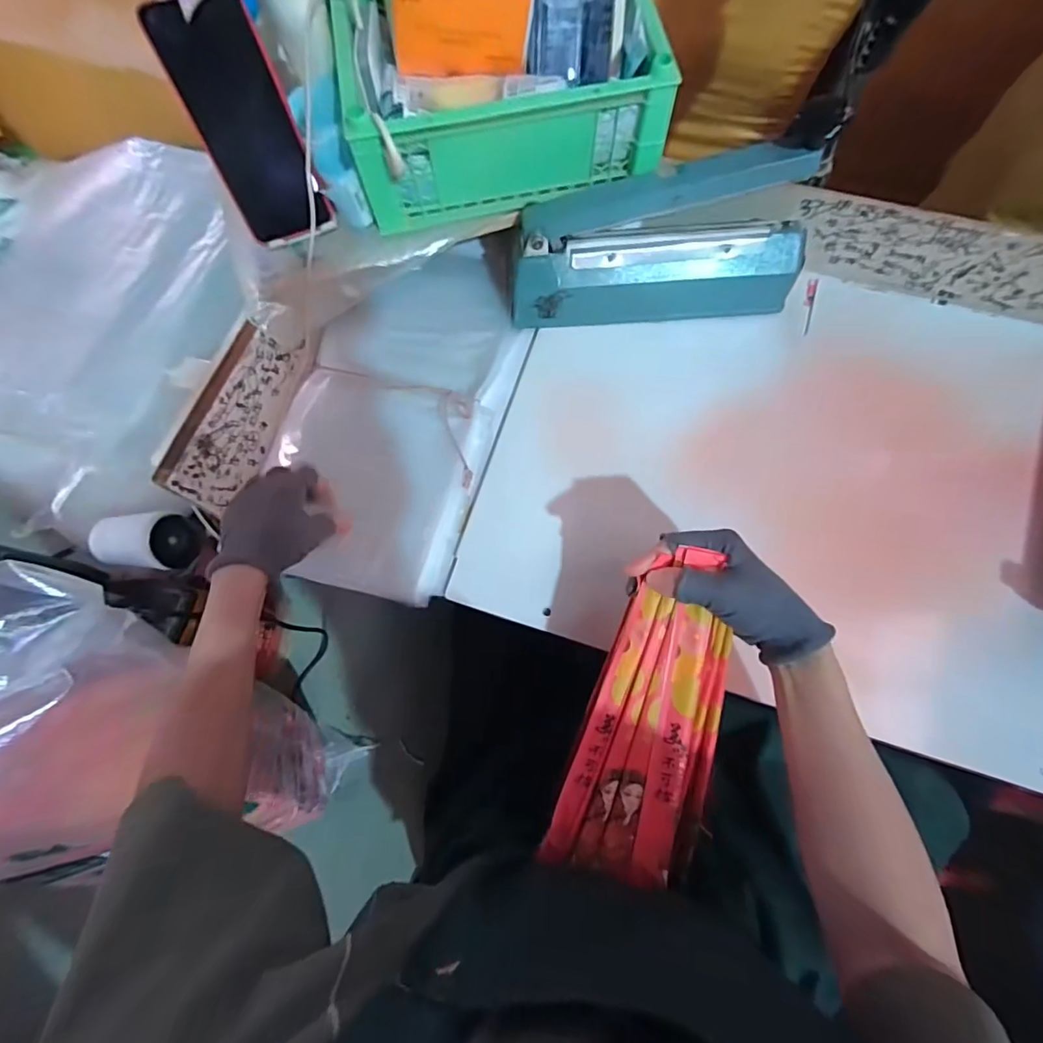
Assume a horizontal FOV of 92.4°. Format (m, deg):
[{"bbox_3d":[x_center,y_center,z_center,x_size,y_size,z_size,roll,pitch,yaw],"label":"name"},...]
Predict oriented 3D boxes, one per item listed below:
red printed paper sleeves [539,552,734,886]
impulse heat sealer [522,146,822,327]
[{"bbox_3d":[0.106,0.154,0.396,0.120,0.047,0.259,12,95,3],"label":"red printed paper sleeves"},{"bbox_3d":[0.144,-0.286,0.511,0.304,0.149,0.087,0,74,0],"label":"impulse heat sealer"}]

